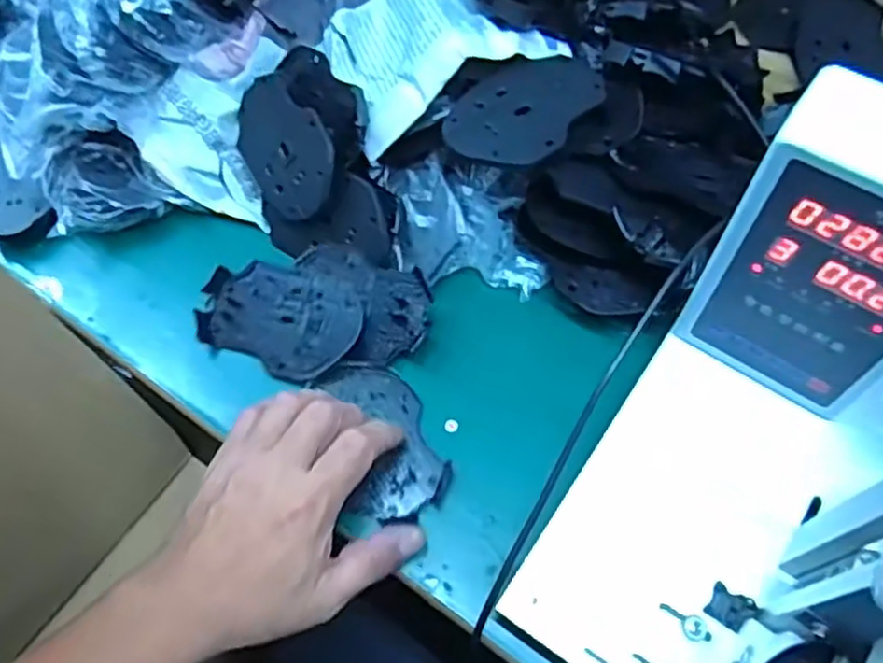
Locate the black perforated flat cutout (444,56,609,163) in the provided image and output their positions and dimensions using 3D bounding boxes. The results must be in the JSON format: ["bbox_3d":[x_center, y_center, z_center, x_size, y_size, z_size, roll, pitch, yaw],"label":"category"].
[{"bbox_3d":[0.053,-0.144,0.454,0.068,0.006,0.105,37,68,19],"label":"black perforated flat cutout"}]

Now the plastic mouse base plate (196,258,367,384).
[{"bbox_3d":[-0.111,-0.009,0.485,0.110,0.009,0.071,20,79,15],"label":"plastic mouse base plate"}]

